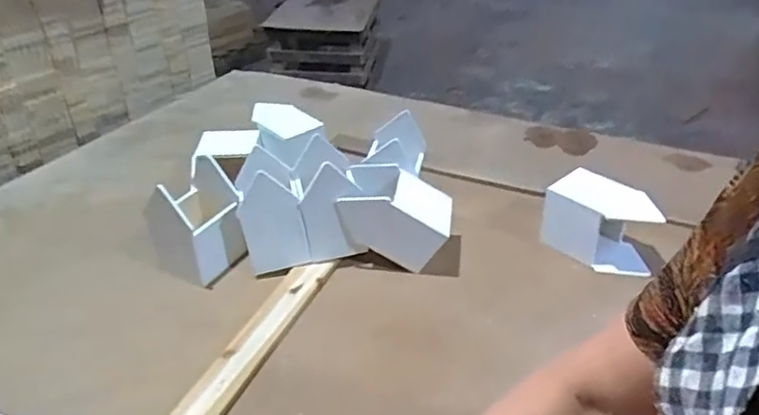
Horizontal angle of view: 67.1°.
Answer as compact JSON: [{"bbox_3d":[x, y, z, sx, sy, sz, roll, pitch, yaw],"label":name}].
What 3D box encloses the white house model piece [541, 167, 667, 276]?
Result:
[{"bbox_3d":[0.306,0.028,0.803,0.141,0.120,0.081,20,38,26],"label":"white house model piece"}]

